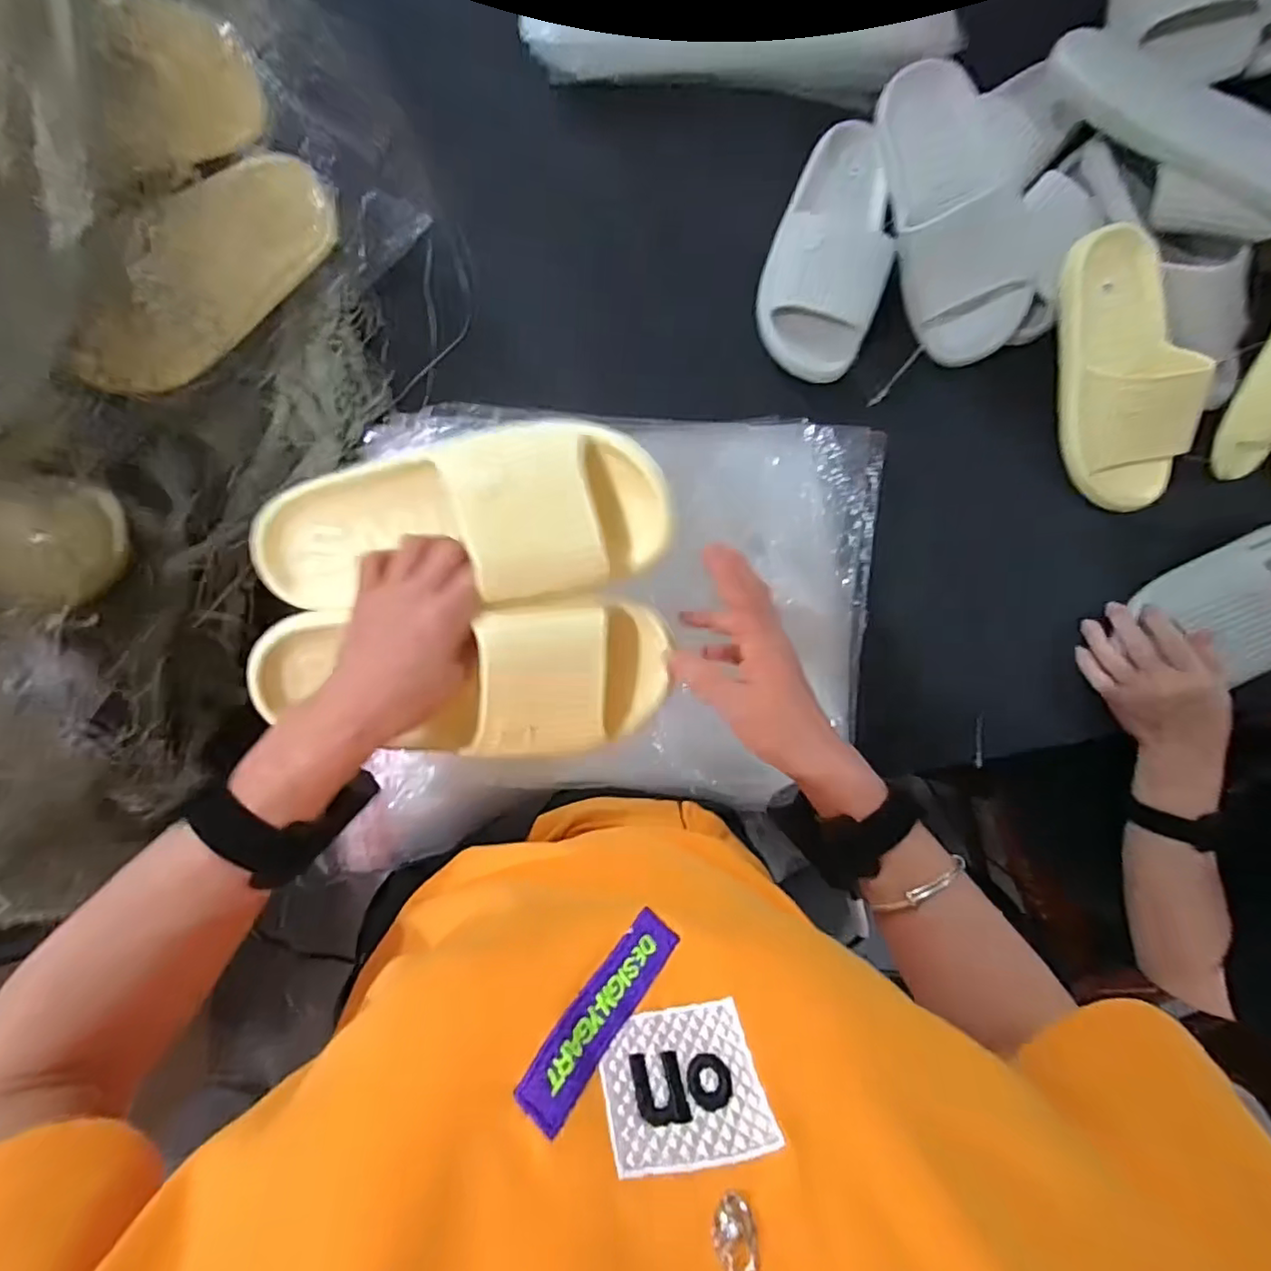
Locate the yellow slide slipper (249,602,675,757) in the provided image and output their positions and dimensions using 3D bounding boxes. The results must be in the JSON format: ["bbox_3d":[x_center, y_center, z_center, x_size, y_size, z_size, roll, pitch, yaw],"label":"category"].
[{"bbox_3d":[-0.098,0.029,0.365,0.244,0.069,0.095,0,85,-5],"label":"yellow slide slipper"}]

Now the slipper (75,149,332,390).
[{"bbox_3d":[-0.332,-0.277,0.466,0.041,0.084,0.222,31,80,30],"label":"slipper"}]

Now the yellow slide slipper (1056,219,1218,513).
[{"bbox_3d":[0.463,-0.249,0.574,0.100,0.067,0.243,-15,87,-7],"label":"yellow slide slipper"}]

